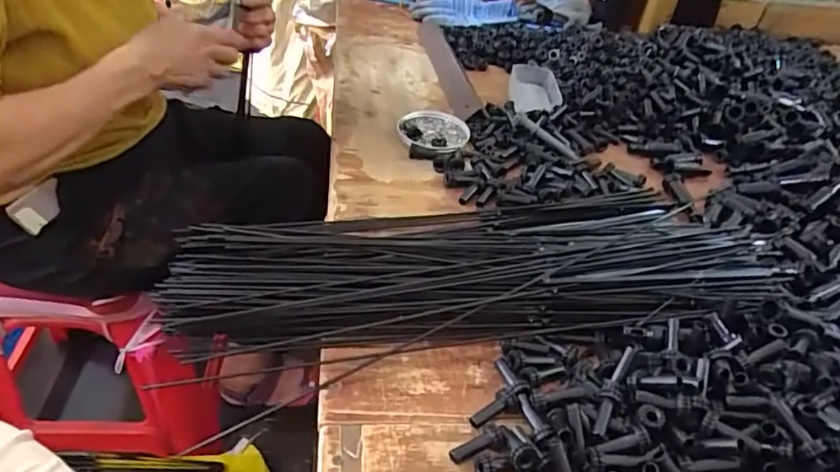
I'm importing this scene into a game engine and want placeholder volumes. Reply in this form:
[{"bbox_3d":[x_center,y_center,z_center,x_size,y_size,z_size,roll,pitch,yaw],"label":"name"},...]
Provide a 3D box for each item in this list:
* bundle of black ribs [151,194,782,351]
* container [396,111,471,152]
[{"bbox_3d":[0.055,0.020,0.540,0.554,0.031,0.181,-4,41,-10],"label":"bundle of black ribs"},{"bbox_3d":[0.020,-0.136,0.742,0.087,0.010,0.091,3,40,-3],"label":"container"}]

